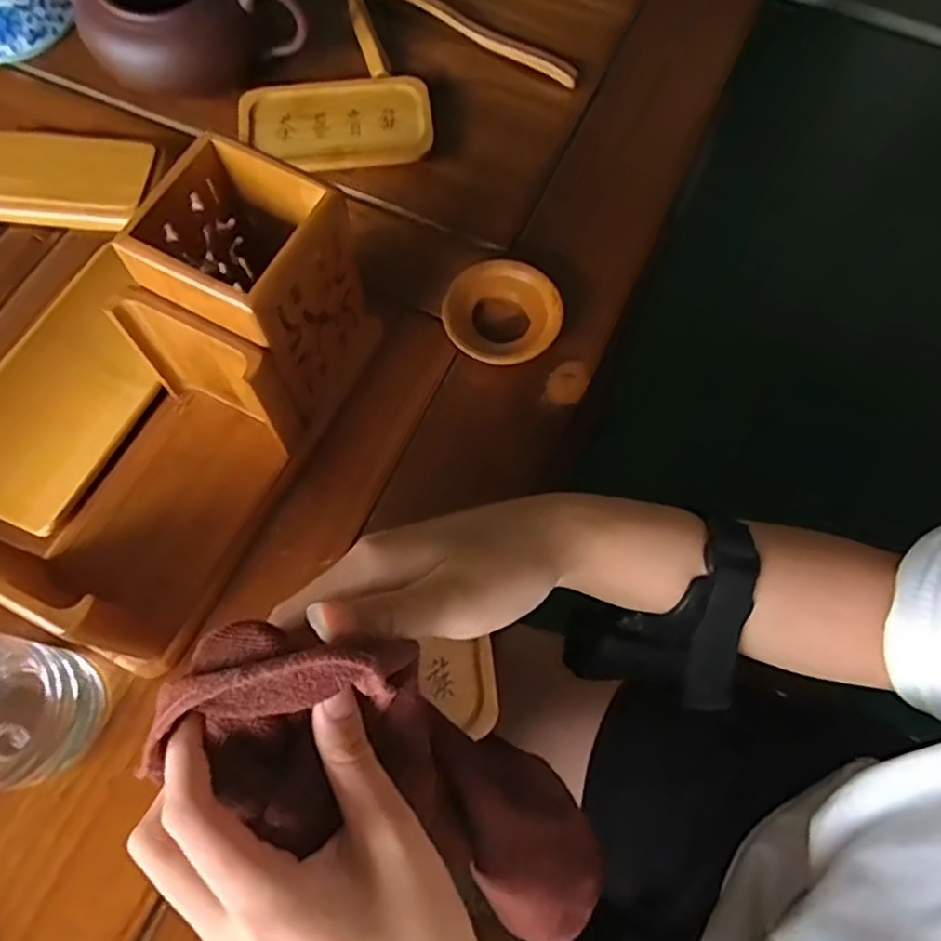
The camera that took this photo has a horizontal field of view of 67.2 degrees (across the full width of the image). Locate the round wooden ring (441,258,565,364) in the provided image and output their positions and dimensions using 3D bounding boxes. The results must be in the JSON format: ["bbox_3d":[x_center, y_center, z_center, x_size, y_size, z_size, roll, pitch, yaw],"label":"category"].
[{"bbox_3d":[0.016,-0.079,0.361,0.056,0.015,0.057,0,70,0],"label":"round wooden ring"}]

